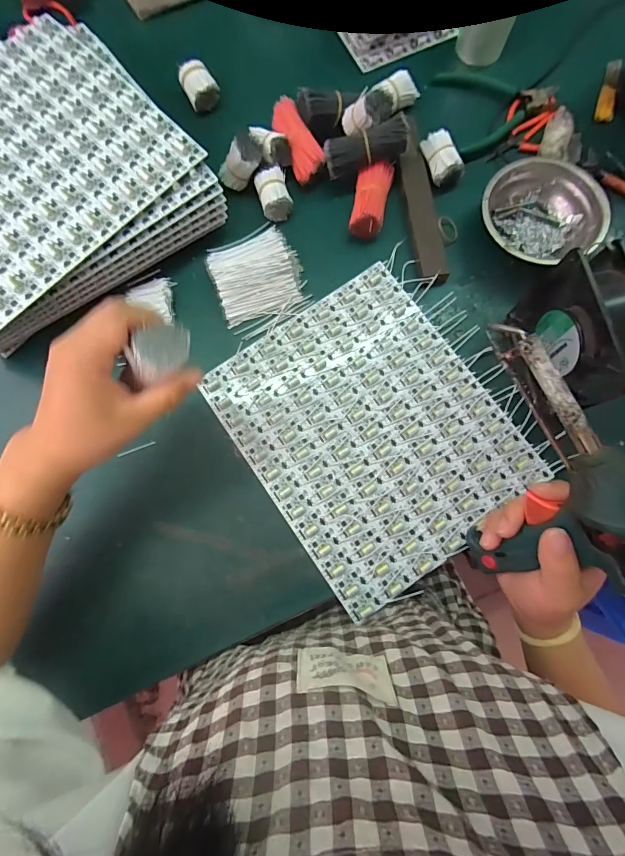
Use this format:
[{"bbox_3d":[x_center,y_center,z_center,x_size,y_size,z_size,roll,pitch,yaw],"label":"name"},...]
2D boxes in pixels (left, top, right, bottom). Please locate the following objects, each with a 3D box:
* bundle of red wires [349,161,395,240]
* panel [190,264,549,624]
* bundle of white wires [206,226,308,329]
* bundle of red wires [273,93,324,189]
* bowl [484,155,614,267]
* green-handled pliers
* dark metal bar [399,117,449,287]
[{"bbox_3d":[0.065,-0.254,0.427,0.039,0.035,0.094,11,80,3],"label":"bundle of red wires"},{"bbox_3d":[0.060,-0.001,0.393,0.243,0.008,0.280,-35,82,-5],"label":"panel"},{"bbox_3d":[-0.061,-0.169,0.415,0.093,0.017,0.091,-21,81,-3],"label":"bundle of white wires"},{"bbox_3d":[-0.018,-0.326,0.438,0.034,0.029,0.090,-26,81,-4],"label":"bundle of red wires"},{"bbox_3d":[0.243,-0.237,0.422,0.127,0.043,0.107,-7,80,-1],"label":"bowl"},{"bbox_3d":[0.226,-0.394,0.466,0.132,0.016,0.119,-15,80,-2],"label":"green-handled pliers"},{"bbox_3d":[0.121,-0.261,0.436,0.032,0.019,0.212,-7,80,-1],"label":"dark metal bar"}]

